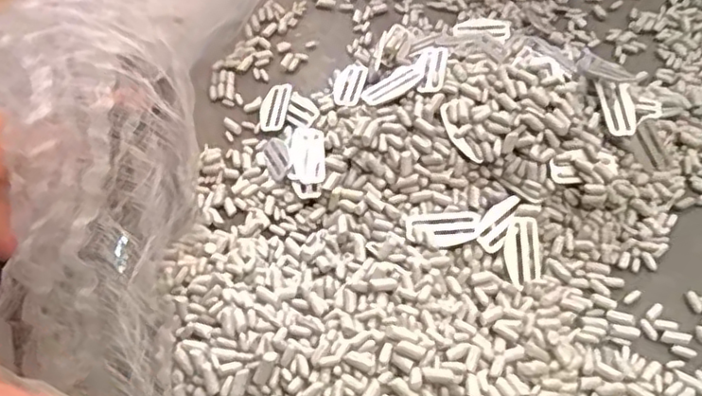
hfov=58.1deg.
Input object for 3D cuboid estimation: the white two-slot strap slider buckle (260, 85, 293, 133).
[{"bbox_3d":[-0.078,-0.090,0.639,0.029,0.004,0.062,-1,57,20],"label":"white two-slot strap slider buckle"}]

